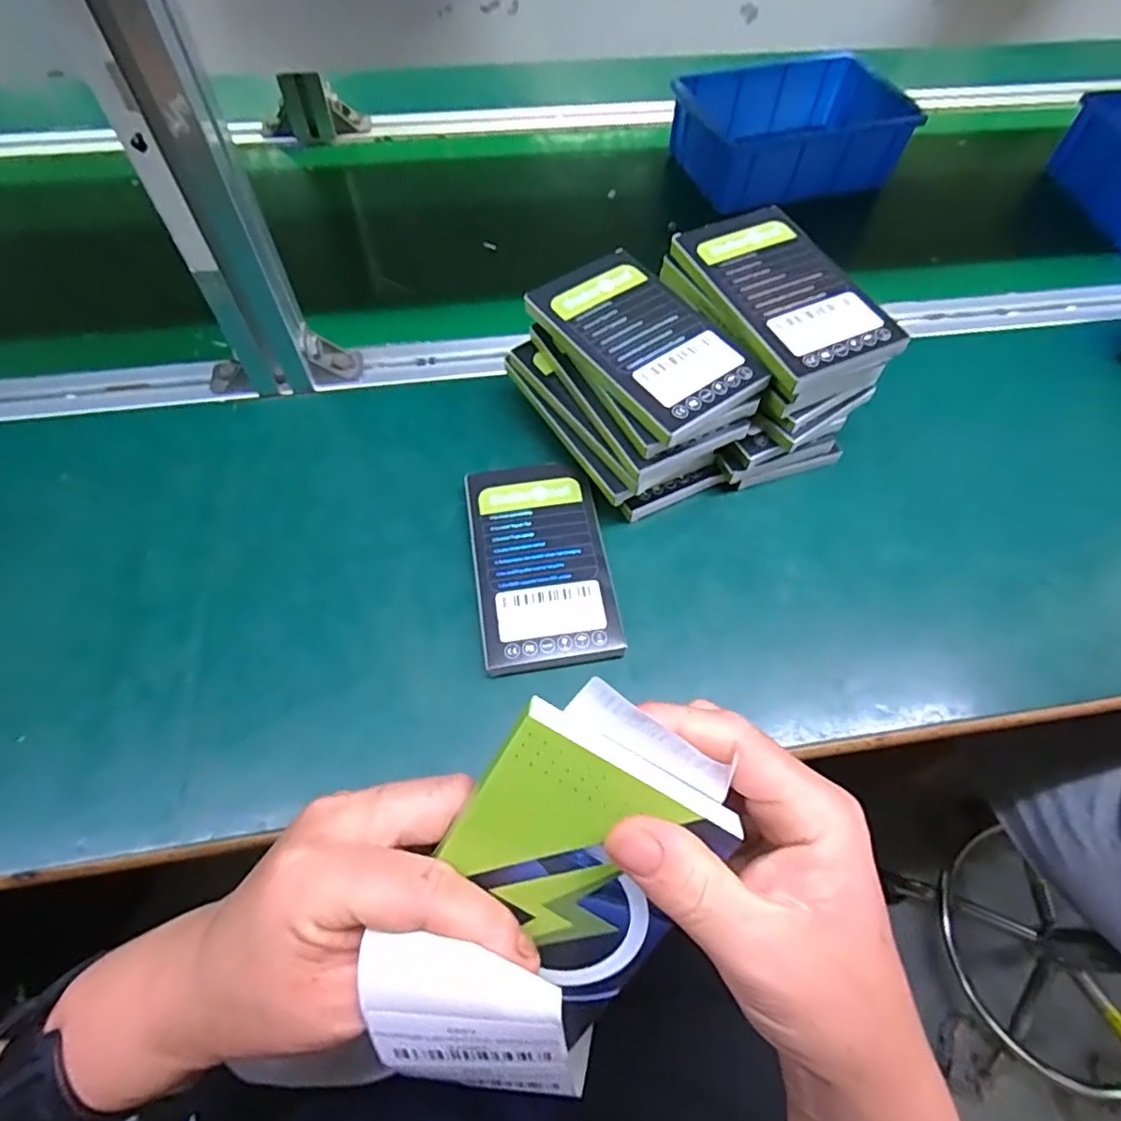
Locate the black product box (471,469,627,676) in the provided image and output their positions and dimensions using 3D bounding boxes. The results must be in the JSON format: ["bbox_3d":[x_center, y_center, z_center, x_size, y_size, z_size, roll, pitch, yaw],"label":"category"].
[{"bbox_3d":[-0.013,0.000,0.366,0.076,0.016,0.134,-8,60,-6],"label":"black product box"}]

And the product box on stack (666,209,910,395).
[{"bbox_3d":[0.130,-0.160,0.359,0.079,0.011,0.137,-21,63,-13],"label":"product box on stack"}]

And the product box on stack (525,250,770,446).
[{"bbox_3d":[0.048,-0.129,0.355,0.078,0.012,0.133,-33,66,-19],"label":"product box on stack"}]

